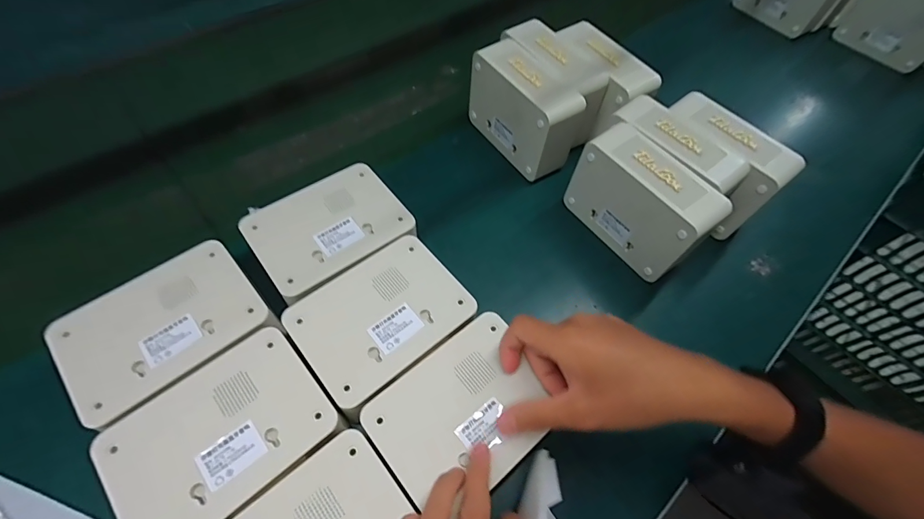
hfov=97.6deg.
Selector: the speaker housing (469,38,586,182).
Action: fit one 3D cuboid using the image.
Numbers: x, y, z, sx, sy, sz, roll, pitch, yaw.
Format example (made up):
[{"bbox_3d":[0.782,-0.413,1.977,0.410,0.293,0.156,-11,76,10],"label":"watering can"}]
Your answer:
[{"bbox_3d":[0.073,-0.177,0.496,0.053,0.114,0.145,-30,66,-21],"label":"speaker housing"}]

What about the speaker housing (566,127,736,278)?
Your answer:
[{"bbox_3d":[0.188,-0.058,0.434,0.053,0.108,0.140,-31,66,-21],"label":"speaker housing"}]

